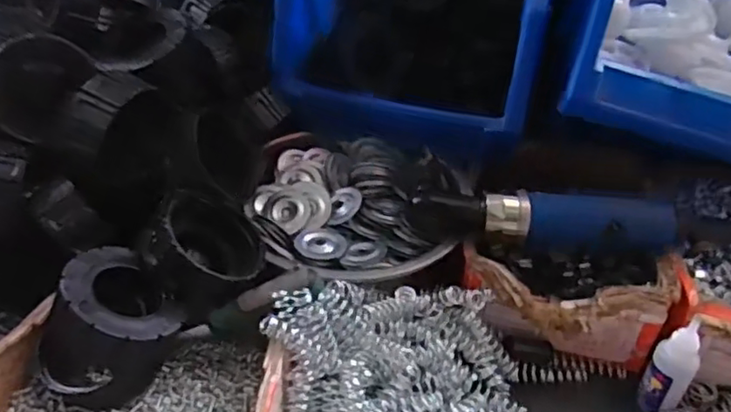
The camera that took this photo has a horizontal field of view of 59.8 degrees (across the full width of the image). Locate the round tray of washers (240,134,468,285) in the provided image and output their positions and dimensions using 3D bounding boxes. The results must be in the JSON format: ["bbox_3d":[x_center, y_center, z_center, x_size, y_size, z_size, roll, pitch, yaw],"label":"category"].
[{"bbox_3d":[-0.004,-0.005,0.472,0.157,0.046,0.164,2,39,-2],"label":"round tray of washers"}]

